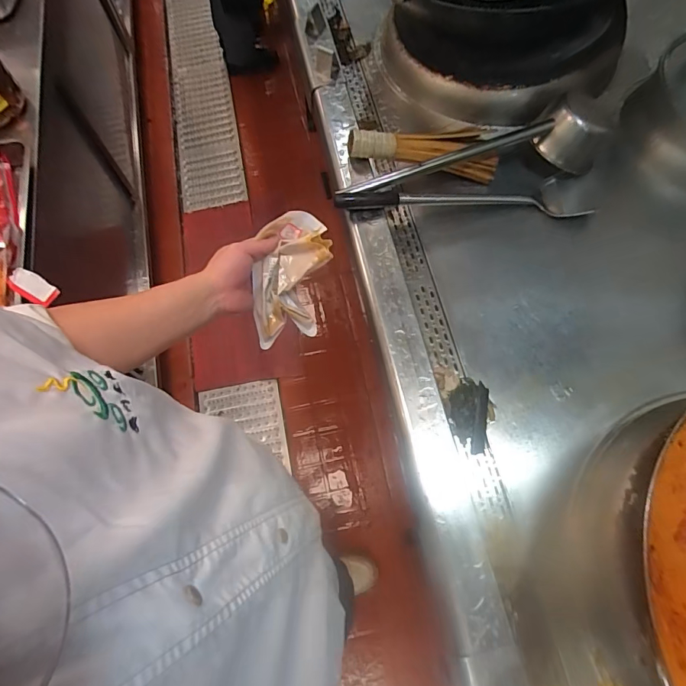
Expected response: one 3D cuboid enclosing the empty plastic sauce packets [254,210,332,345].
[{"bbox_3d":[-0.072,-0.076,0.590,0.085,0.189,0.048,27,27,12],"label":"empty plastic sauce packets"}]

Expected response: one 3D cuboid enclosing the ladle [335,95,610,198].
[{"bbox_3d":[0.247,-0.370,0.848,0.543,0.106,0.120,-12,68,-3],"label":"ladle"}]

